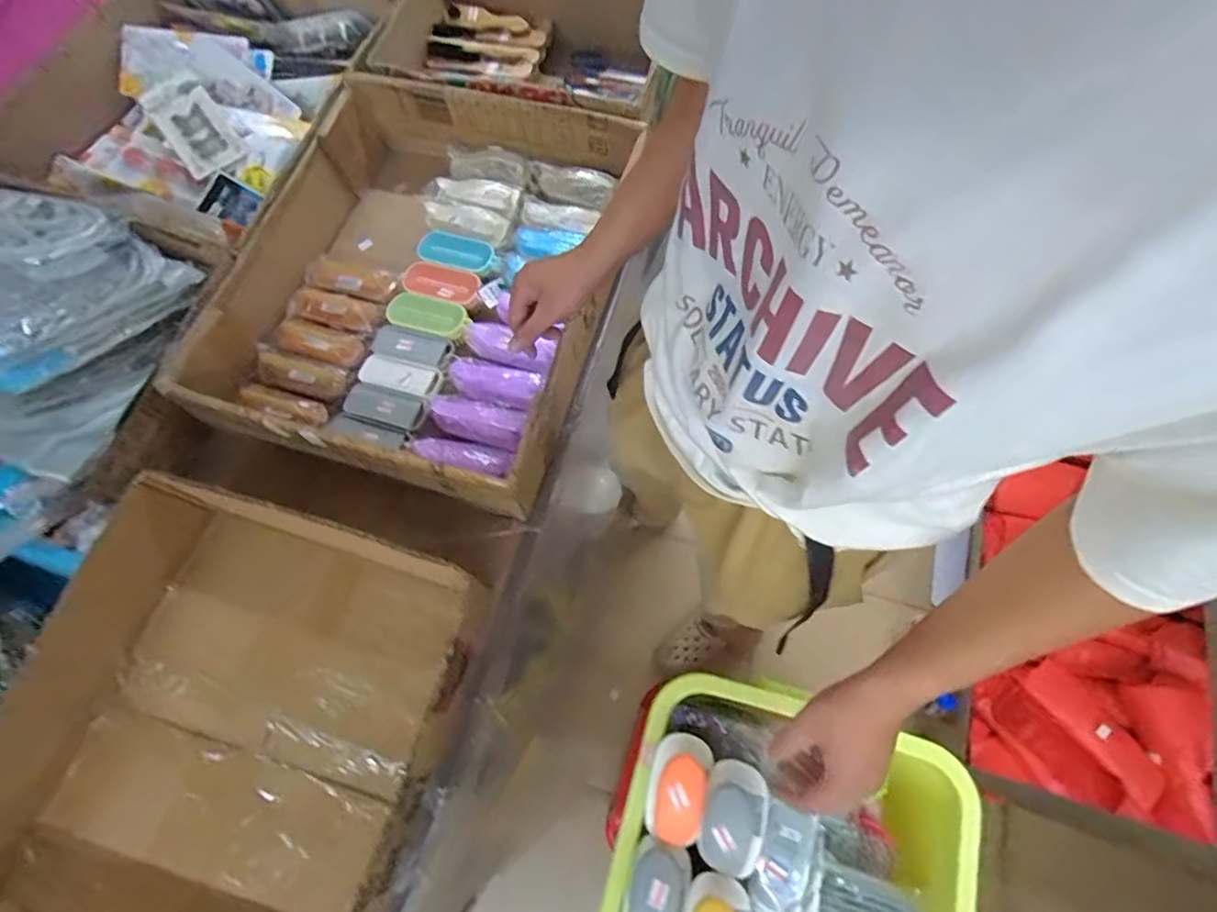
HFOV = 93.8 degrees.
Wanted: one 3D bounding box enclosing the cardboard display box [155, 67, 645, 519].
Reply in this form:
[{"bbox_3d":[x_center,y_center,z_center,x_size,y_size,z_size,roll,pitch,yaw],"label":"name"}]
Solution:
[{"bbox_3d":[-0.254,-0.256,0.828,0.496,0.170,0.573,18,71,8],"label":"cardboard display box"}]

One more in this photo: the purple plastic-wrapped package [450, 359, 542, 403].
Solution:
[{"bbox_3d":[-0.159,-0.097,0.776,0.129,0.042,0.059,12,70,6],"label":"purple plastic-wrapped package"}]

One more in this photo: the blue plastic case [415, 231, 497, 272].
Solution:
[{"bbox_3d":[-0.232,-0.316,0.872,0.126,0.013,0.056,16,71,7],"label":"blue plastic case"}]

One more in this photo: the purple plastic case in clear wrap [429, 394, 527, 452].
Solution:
[{"bbox_3d":[-0.181,-0.050,0.761,0.138,0.043,0.051,15,71,7],"label":"purple plastic case in clear wrap"}]

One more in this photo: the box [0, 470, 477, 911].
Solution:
[{"bbox_3d":[-0.412,0.322,0.652,0.431,0.193,0.479,15,71,7],"label":"box"}]

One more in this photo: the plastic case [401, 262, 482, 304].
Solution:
[{"bbox_3d":[-0.254,-0.263,0.861,0.121,0.009,0.050,16,71,8],"label":"plastic case"}]

